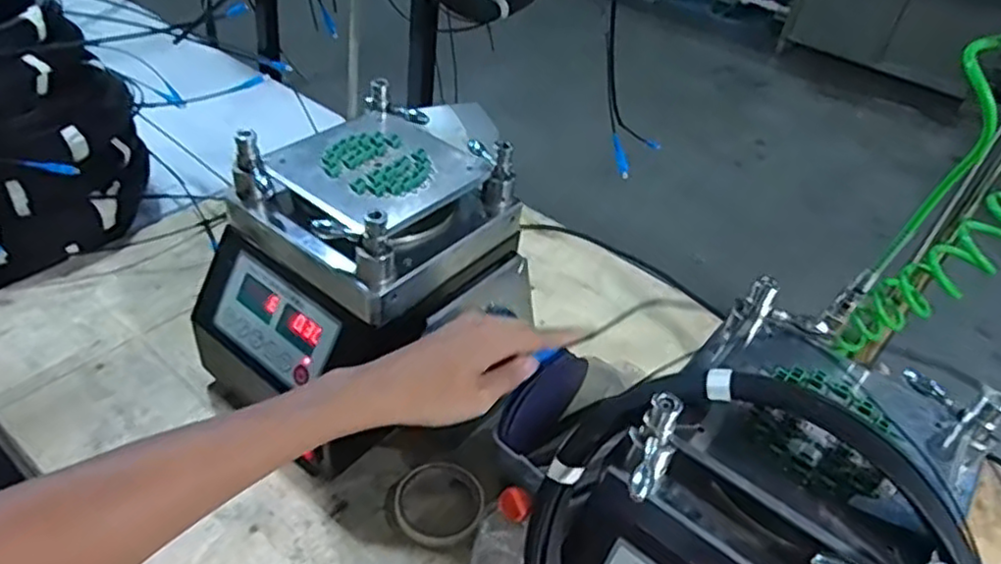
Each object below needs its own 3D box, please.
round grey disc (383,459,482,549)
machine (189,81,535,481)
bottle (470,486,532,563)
[{"bbox_3d":[-0.064,0.226,0.704,0.096,0.012,0.092,3,42,-3],"label":"round grey disc"},{"bbox_3d":[-0.146,-0.013,0.733,0.289,0.248,0.212,-28,52,-36],"label":"machine"},{"bbox_3d":[0.004,0.232,0.615,0.050,0.138,0.053,31,47,25],"label":"bottle"}]

